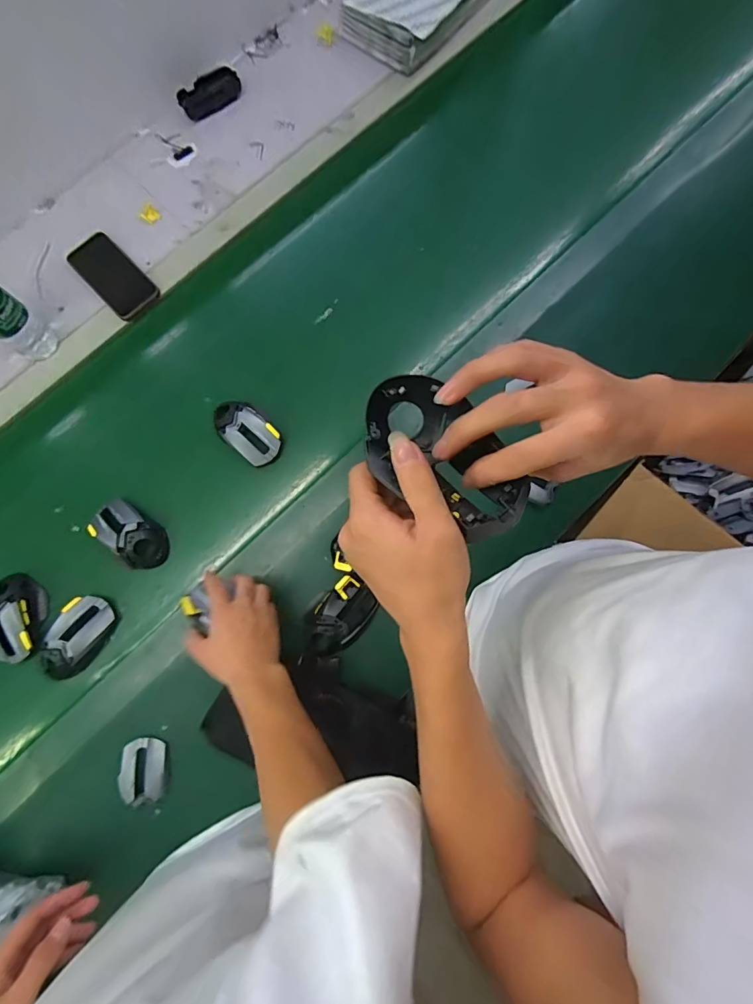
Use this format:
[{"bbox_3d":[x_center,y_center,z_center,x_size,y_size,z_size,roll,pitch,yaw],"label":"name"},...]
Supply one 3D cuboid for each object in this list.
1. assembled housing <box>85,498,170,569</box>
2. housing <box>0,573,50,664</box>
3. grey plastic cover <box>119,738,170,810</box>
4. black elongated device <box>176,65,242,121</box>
[{"bbox_3d":[-0.349,0.045,0.636,0.113,0.041,0.066,40,83,7],"label":"assembled housing"},{"bbox_3d":[-0.495,0.157,0.619,0.062,0.040,0.119,-10,80,-1],"label":"housing"},{"bbox_3d":[-0.302,0.350,0.585,0.058,0.014,0.077,-1,80,-1],"label":"grey plastic cover"},{"bbox_3d":[-0.290,-0.711,0.775,0.107,0.025,0.059,-35,82,-7],"label":"black elongated device"}]

